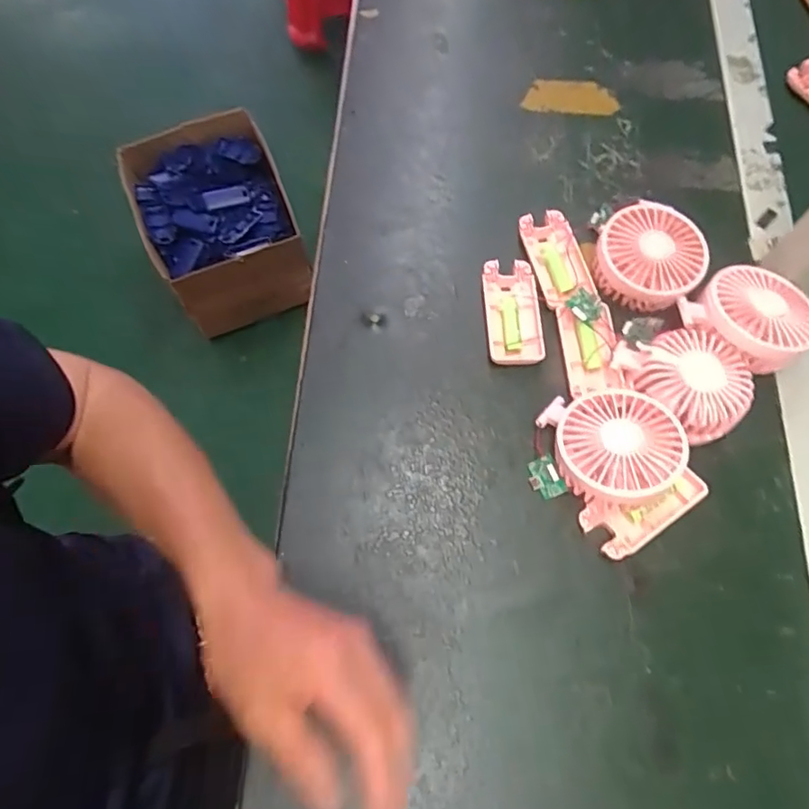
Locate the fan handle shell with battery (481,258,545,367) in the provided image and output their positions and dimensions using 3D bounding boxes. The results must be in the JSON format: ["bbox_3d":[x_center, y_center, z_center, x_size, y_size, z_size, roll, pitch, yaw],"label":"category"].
[{"bbox_3d":[0.090,-0.079,0.470,0.044,0.014,0.097,-3,71,-2],"label":"fan handle shell with battery"}]

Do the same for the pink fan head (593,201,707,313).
[{"bbox_3d":[0.208,-0.125,0.474,0.087,0.038,0.089,-38,75,-13],"label":"pink fan head"}]

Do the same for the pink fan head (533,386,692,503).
[{"bbox_3d":[0.154,0.034,0.411,0.088,0.040,0.088,-6,57,9],"label":"pink fan head"}]

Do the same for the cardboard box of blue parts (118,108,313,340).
[{"bbox_3d":[-0.390,-0.379,1.187,0.293,0.195,0.374,-18,72,-7],"label":"cardboard box of blue parts"}]

